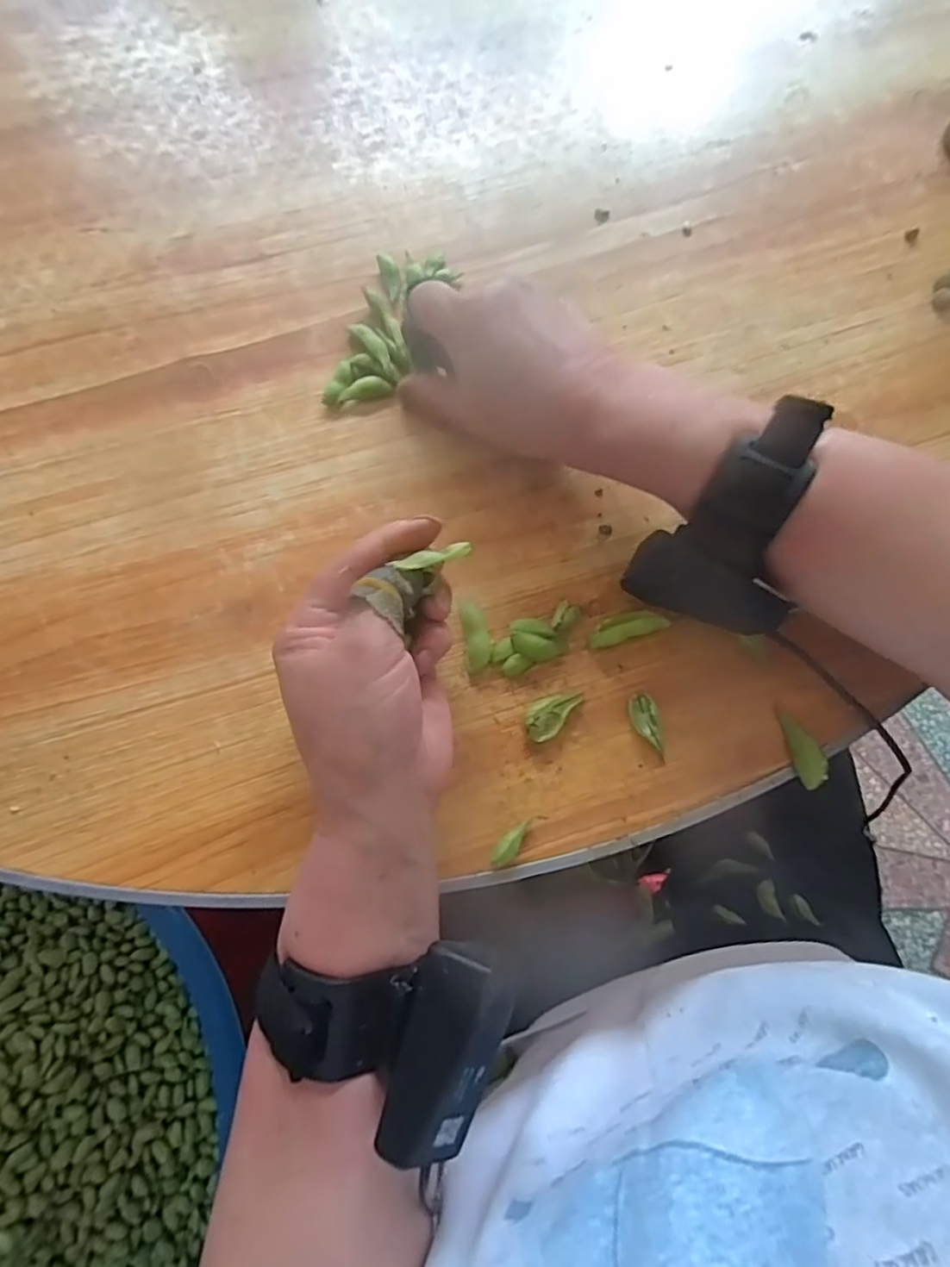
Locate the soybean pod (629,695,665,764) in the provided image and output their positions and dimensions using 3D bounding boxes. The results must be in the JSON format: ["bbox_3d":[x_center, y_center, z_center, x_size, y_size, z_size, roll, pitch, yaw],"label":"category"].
[{"bbox_3d":[0.086,0.047,0.301,0.014,0.008,0.033,-10,75,-4],"label":"soybean pod"}]

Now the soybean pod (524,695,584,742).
[{"bbox_3d":[0.039,0.039,0.304,0.033,0.008,0.018,-38,79,-11],"label":"soybean pod"}]

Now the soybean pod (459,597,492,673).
[{"bbox_3d":[0.000,-0.001,0.313,0.013,0.009,0.039,-8,75,-3],"label":"soybean pod"}]

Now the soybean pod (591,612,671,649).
[{"bbox_3d":[0.080,-0.003,0.315,0.043,0.009,0.013,-15,76,-5],"label":"soybean pod"}]

